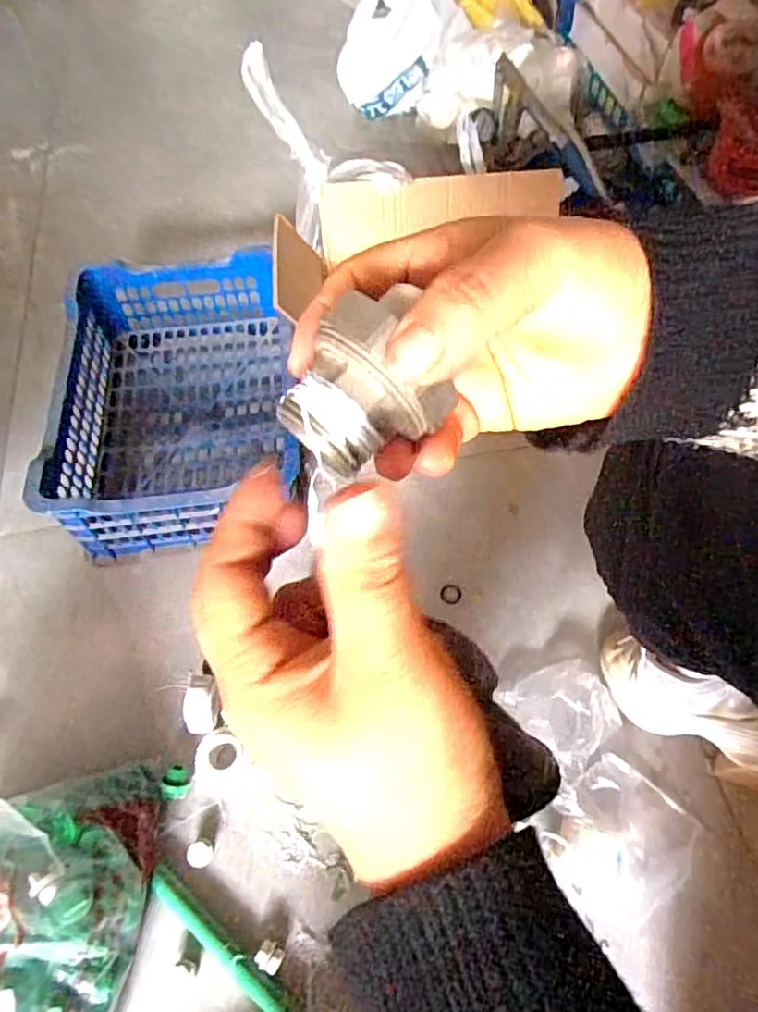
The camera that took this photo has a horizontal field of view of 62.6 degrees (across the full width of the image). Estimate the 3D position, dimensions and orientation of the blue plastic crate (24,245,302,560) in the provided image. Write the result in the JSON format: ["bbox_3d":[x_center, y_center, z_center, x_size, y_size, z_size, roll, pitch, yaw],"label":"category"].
[{"bbox_3d":[-0.263,-0.138,0.834,0.283,0.138,0.391,-7,57,-3],"label":"blue plastic crate"}]

